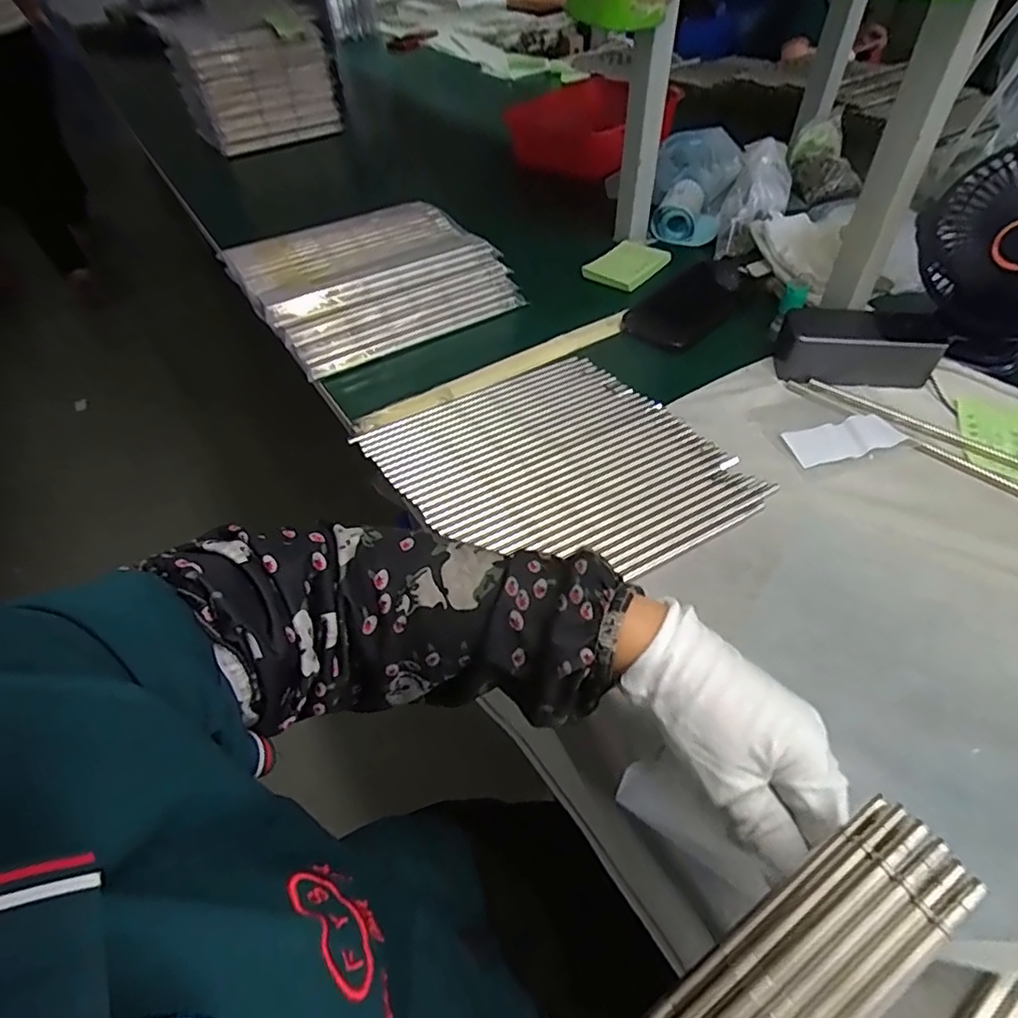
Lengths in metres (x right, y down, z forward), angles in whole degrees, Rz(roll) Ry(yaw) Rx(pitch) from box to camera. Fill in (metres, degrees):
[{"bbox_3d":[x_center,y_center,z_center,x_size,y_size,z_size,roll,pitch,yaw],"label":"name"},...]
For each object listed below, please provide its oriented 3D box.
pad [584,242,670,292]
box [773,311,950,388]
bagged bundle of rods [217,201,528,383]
[{"bbox_3d":[0.144,-0.298,0.728,0.070,0.008,0.109,28,55,26],"label":"pad"},{"bbox_3d":[0.322,-0.153,0.556,0.129,0.048,0.059,5,48,7],"label":"box"},{"bbox_3d":[-0.153,-0.258,0.668,0.262,0.069,0.198,-26,51,-20],"label":"bagged bundle of rods"}]

